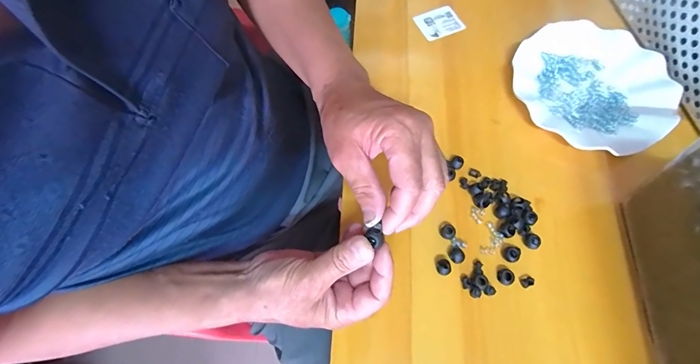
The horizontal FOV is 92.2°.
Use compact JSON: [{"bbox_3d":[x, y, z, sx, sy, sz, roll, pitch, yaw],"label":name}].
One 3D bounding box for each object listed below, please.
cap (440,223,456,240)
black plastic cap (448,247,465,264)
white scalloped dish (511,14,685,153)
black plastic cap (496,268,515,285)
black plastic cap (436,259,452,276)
[{"bbox_3d":[0.102,0.052,0.351,0.014,0.011,0.017,-28,70,-10],"label":"cap"},{"bbox_3d":[0.108,0.074,0.341,0.012,0.010,0.016,-33,71,-12],"label":"black plastic cap"},{"bbox_3d":[0.295,-0.117,0.413,0.181,0.030,0.179,0,67,1],"label":"white scalloped dish"},{"bbox_3d":[0.153,0.093,0.331,0.013,0.010,0.015,-23,69,-9],"label":"black plastic cap"},{"bbox_3d":[0.094,0.085,0.337,0.012,0.012,0.015,7,68,4],"label":"black plastic cap"}]

